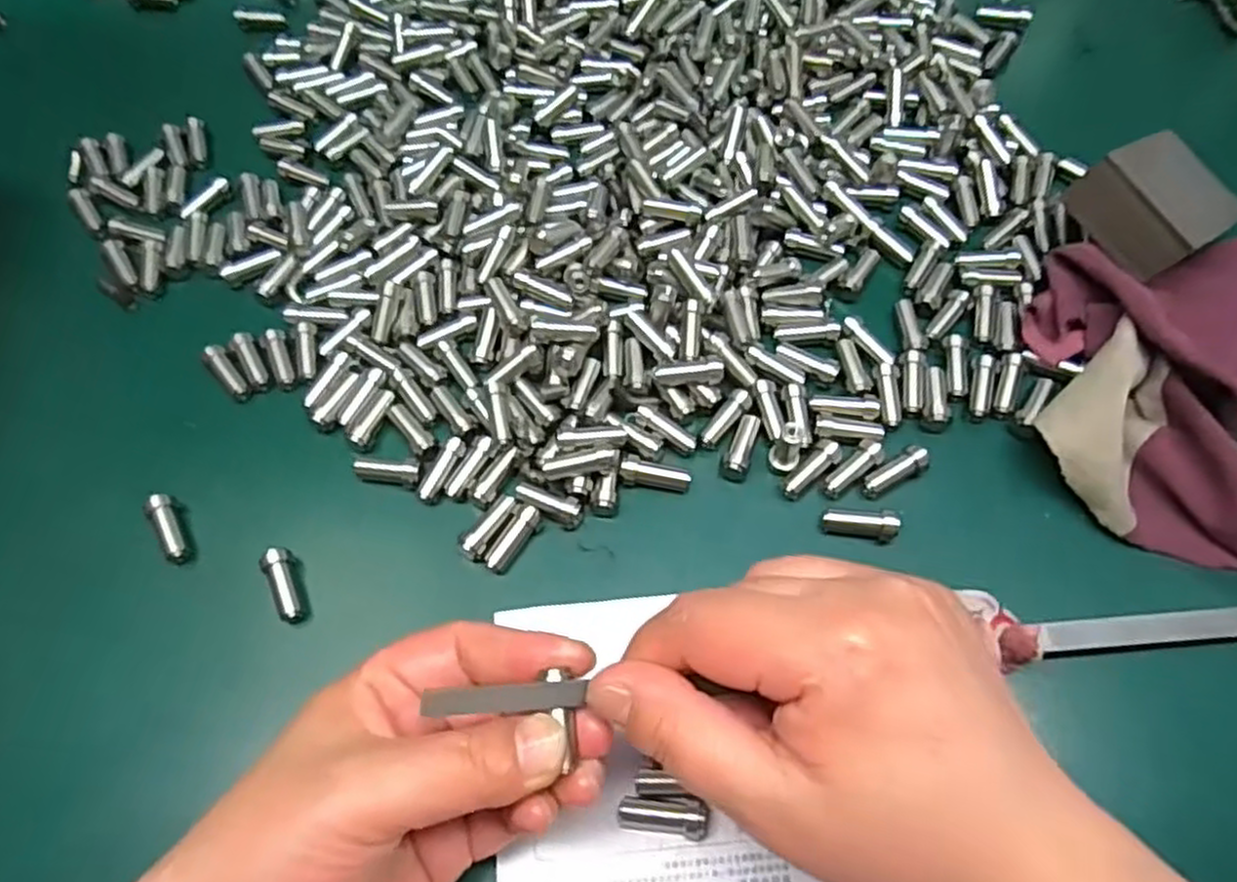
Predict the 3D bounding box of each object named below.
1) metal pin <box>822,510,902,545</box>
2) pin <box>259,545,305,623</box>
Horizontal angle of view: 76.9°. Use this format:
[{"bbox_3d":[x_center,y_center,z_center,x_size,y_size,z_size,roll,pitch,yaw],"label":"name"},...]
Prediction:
[{"bbox_3d":[0.091,0.031,0.289,0.027,0.013,0.008,8,64,5],"label":"metal pin"},{"bbox_3d":[-0.122,0.052,0.284,0.009,0.010,0.028,-23,65,-9],"label":"pin"}]

